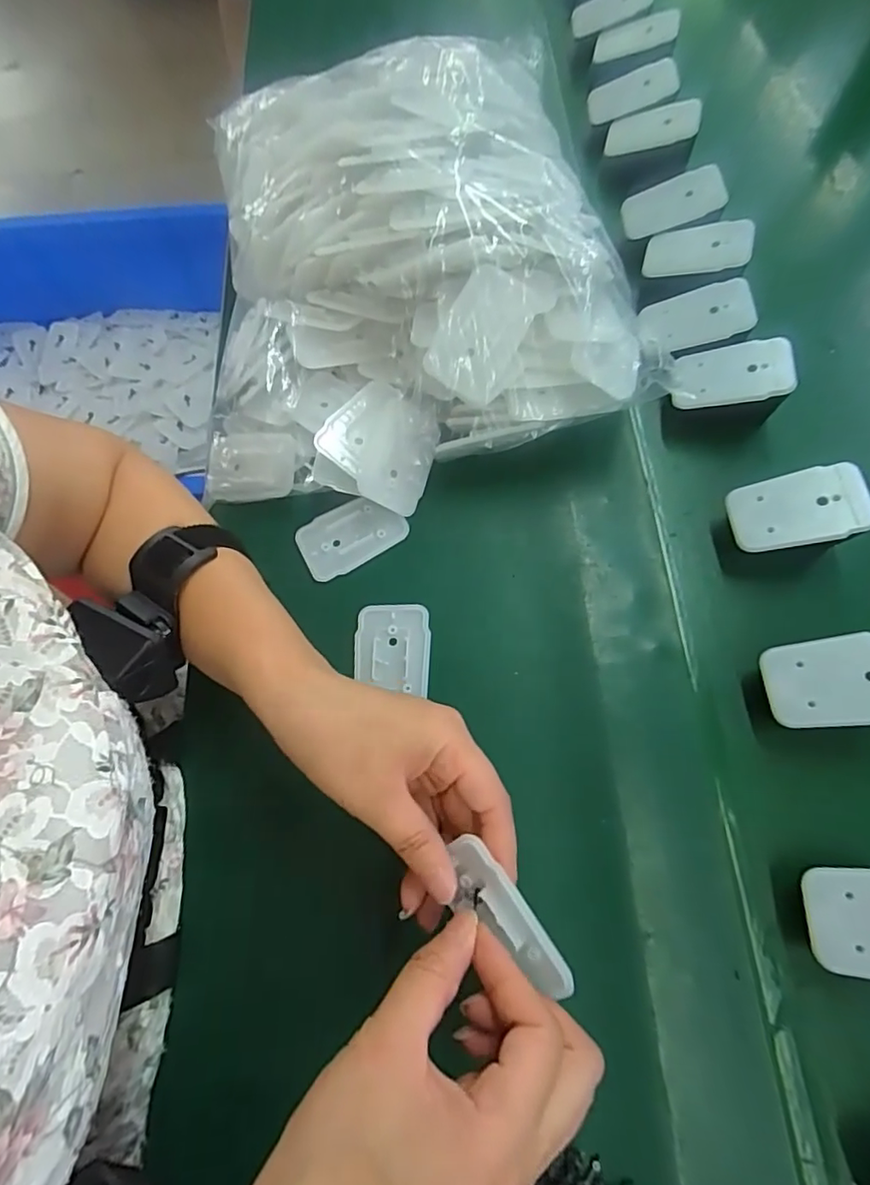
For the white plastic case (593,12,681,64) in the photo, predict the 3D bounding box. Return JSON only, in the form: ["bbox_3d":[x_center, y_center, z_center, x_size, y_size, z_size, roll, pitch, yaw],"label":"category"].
[{"bbox_3d":[0.175,-0.482,0.485,0.072,0.016,0.026,14,69,32],"label":"white plastic case"}]

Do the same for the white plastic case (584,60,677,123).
[{"bbox_3d":[0.160,-0.408,0.454,0.069,0.009,0.025,-8,106,22],"label":"white plastic case"}]

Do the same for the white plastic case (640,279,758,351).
[{"bbox_3d":[0.174,-0.183,0.371,0.066,0.005,0.041,-6,75,25],"label":"white plastic case"}]

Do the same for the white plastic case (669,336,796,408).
[{"bbox_3d":[0.187,-0.138,0.351,0.066,0.008,0.039,0,73,27],"label":"white plastic case"}]

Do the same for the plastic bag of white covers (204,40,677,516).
[{"bbox_3d":[-0.037,-0.223,0.378,0.282,0.119,0.307,-13,69,0],"label":"plastic bag of white covers"}]

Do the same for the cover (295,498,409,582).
[{"bbox_3d":[-0.055,-0.039,0.363,0.068,0.005,0.043,-25,70,-5],"label":"cover"}]

